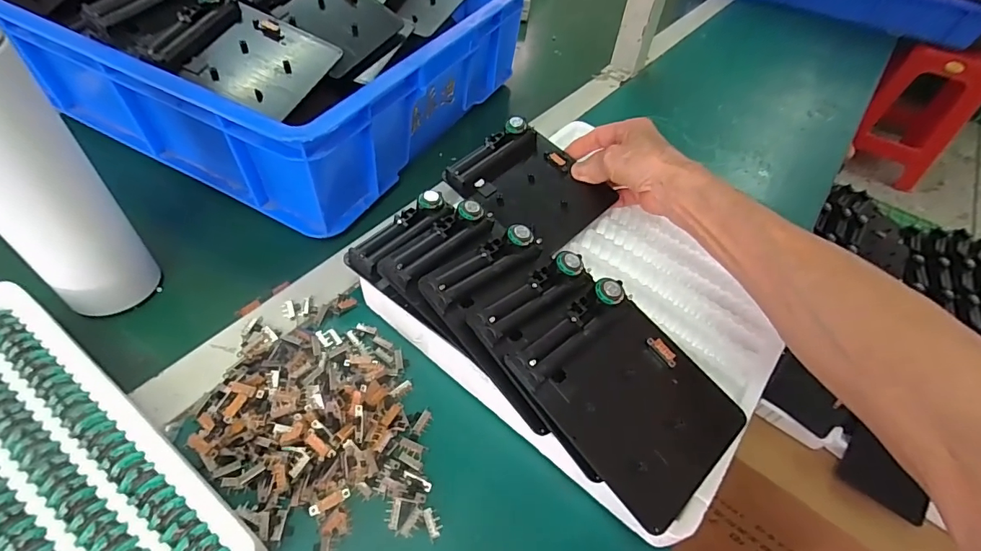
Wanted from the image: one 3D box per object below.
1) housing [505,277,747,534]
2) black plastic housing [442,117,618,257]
[{"bbox_3d":[0.092,0.073,0.289,0.110,0.016,0.126,-31,75,-31],"label":"housing"},{"bbox_3d":[0.039,-0.084,0.421,0.125,0.014,0.105,43,70,14],"label":"black plastic housing"}]

